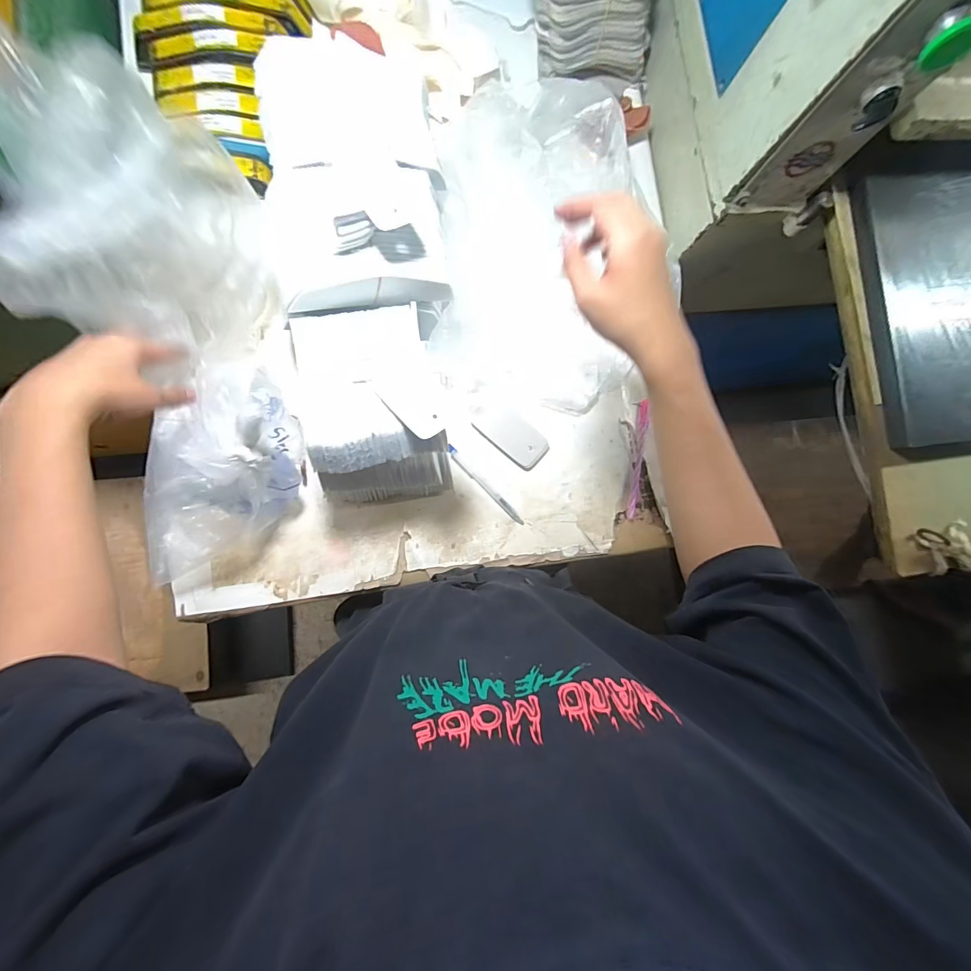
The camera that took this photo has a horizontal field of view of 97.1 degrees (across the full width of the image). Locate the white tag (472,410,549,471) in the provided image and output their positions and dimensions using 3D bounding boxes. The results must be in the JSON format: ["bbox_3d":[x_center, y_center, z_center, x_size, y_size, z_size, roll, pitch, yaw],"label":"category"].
[{"bbox_3d":[0.038,-0.068,0.580,0.097,0.008,0.054,42,81,-3],"label":"white tag"}]

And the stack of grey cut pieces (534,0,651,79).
[{"bbox_3d":[0.148,-0.626,0.583,0.176,0.102,0.061,-3,86,-8],"label":"stack of grey cut pieces"}]

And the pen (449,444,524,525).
[{"bbox_3d":[-0.001,0.000,0.572,0.143,0.011,0.012,45,81,-2],"label":"pen"}]

